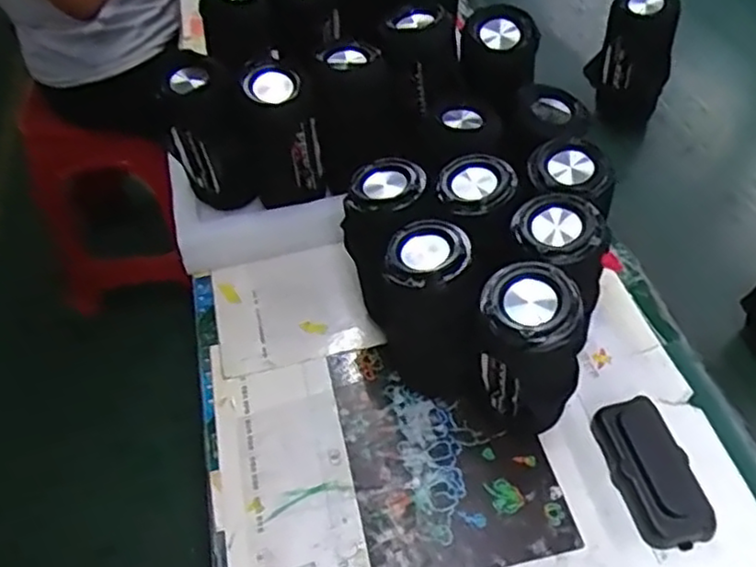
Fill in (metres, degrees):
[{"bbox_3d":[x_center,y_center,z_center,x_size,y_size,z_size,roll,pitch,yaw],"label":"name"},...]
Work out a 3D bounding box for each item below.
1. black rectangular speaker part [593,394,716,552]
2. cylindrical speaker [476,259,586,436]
[{"bbox_3d":[0.197,0.135,0.501,0.050,0.020,0.105,-11,50,-6],"label":"black rectangular speaker part"},{"bbox_3d":[0.105,0.057,0.493,0.071,0.151,0.062,15,52,16],"label":"cylindrical speaker"}]

